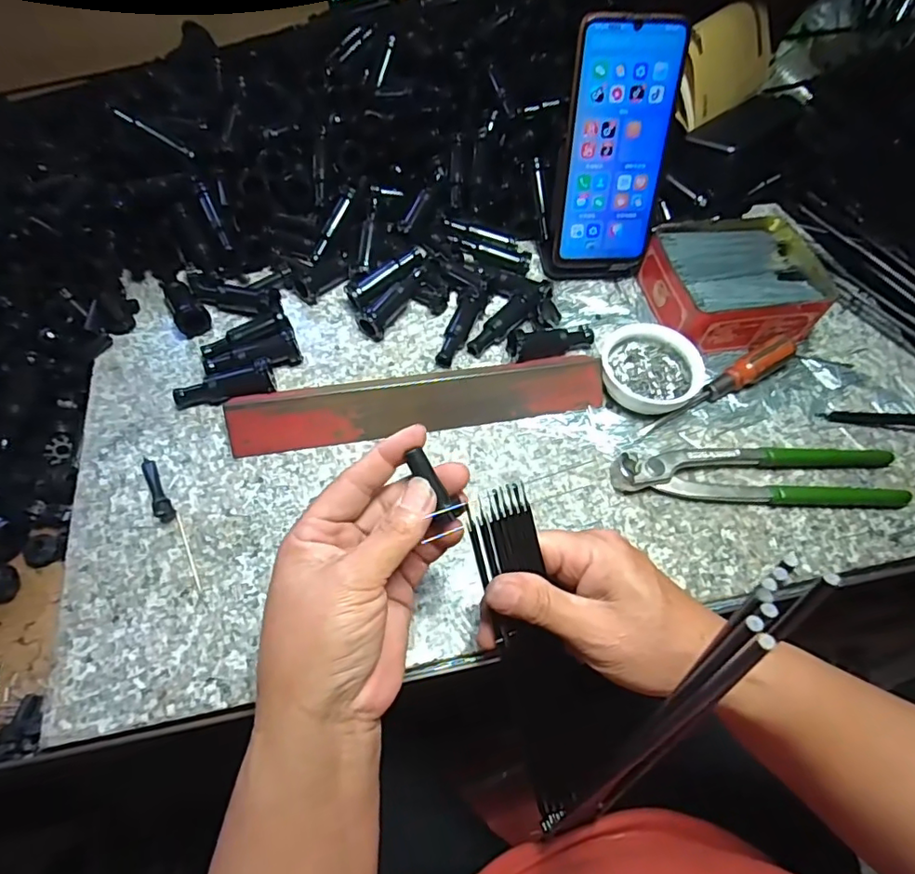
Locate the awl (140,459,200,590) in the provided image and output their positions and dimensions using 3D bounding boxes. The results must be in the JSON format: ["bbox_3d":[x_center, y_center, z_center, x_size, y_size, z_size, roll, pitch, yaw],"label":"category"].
[{"bbox_3d":[-0.178,0.051,0.342,0.011,0.009,0.097,-30,65,-20],"label":"awl"}]

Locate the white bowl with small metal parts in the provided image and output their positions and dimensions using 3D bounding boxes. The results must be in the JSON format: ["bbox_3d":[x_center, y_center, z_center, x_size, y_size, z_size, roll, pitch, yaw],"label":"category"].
[{"bbox_3d":[0.142,-0.049,0.409,0.071,0.024,0.064,26,61,12],"label":"white bowl with small metal parts"}]

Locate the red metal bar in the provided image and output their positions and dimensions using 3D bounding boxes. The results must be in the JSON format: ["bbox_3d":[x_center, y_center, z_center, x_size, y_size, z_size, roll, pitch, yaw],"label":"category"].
[{"bbox_3d":[-0.024,-0.026,0.387,0.258,0.027,0.036,-9,60,-9],"label":"red metal bar"}]

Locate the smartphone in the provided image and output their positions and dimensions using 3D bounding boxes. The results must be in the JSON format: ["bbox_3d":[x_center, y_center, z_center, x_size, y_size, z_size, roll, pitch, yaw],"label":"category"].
[{"bbox_3d":[0.118,-0.213,0.411,0.081,0.160,0.007,-3,35,-5],"label":"smartphone"}]

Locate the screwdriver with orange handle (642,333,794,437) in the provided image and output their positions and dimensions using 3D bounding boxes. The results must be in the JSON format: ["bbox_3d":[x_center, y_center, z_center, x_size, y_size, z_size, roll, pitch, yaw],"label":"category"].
[{"bbox_3d":[0.194,-0.038,0.405,0.139,0.020,0.020,-27,64,-18],"label":"screwdriver with orange handle"}]

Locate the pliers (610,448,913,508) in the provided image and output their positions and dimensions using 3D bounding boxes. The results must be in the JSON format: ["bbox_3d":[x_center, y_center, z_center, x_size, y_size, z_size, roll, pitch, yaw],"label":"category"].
[{"bbox_3d":[0.204,0.023,0.374,0.196,0.017,0.042,1,59,-3],"label":"pliers"}]

